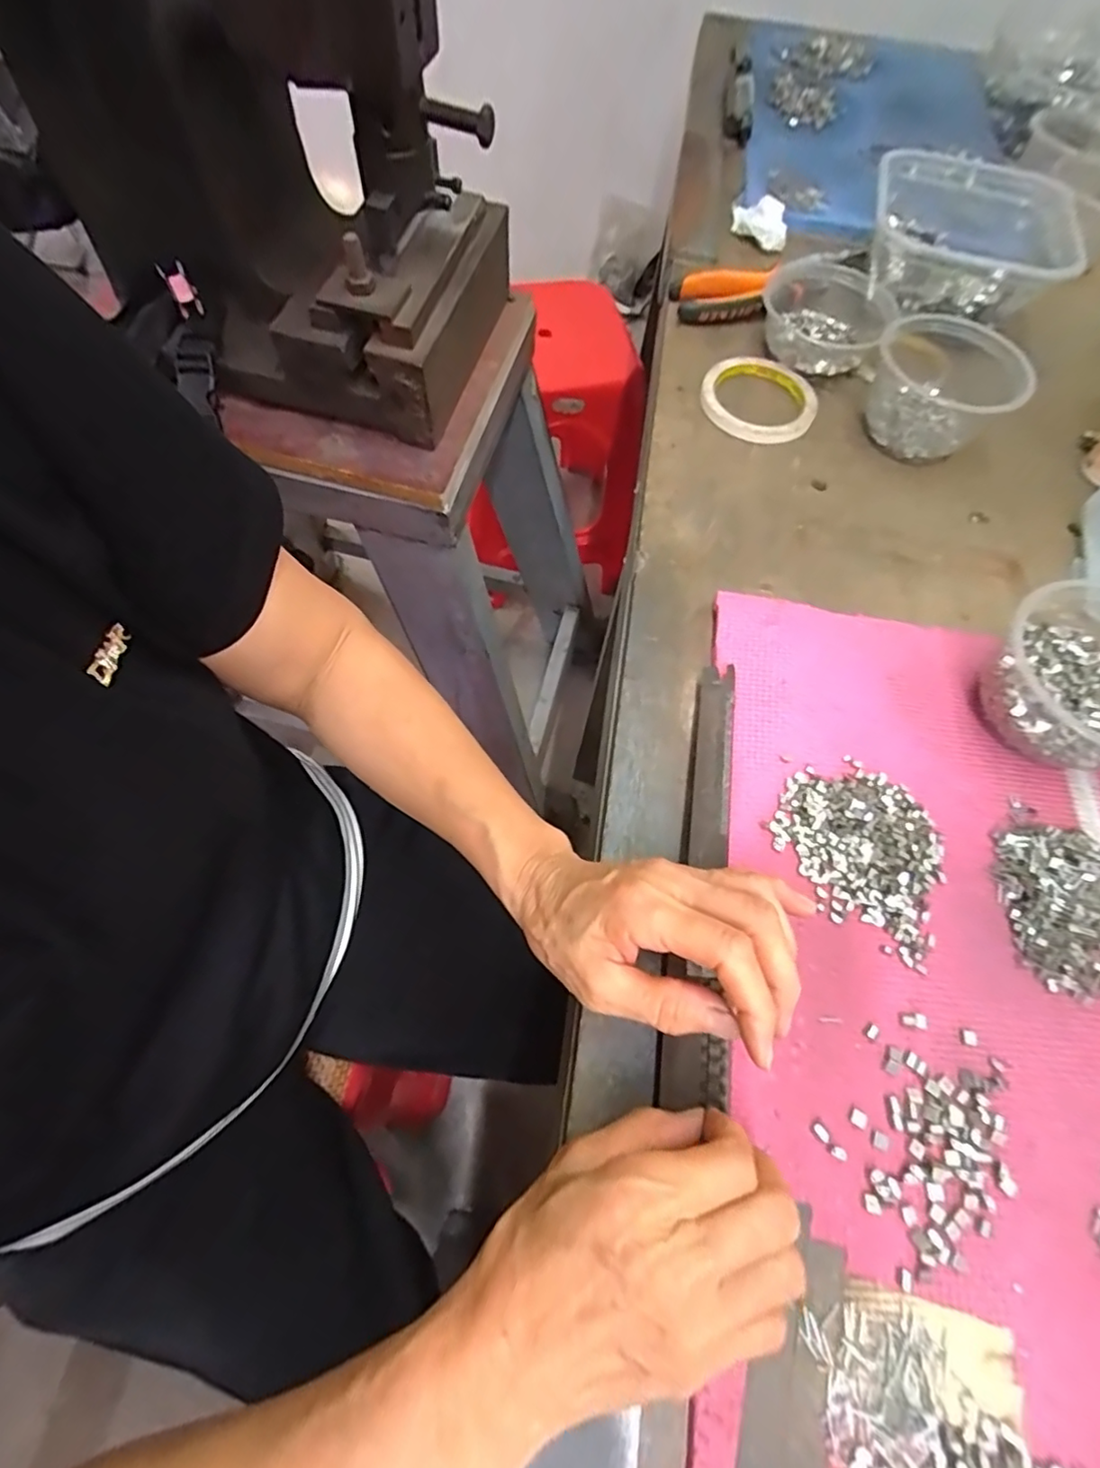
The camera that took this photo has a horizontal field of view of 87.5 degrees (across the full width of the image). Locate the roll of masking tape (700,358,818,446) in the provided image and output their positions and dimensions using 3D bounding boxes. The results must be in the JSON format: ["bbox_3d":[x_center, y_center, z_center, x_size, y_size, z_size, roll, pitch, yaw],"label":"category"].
[{"bbox_3d":[0.182,-0.292,0.499,0.096,0.017,0.096,1,66,-3],"label":"roll of masking tape"}]

